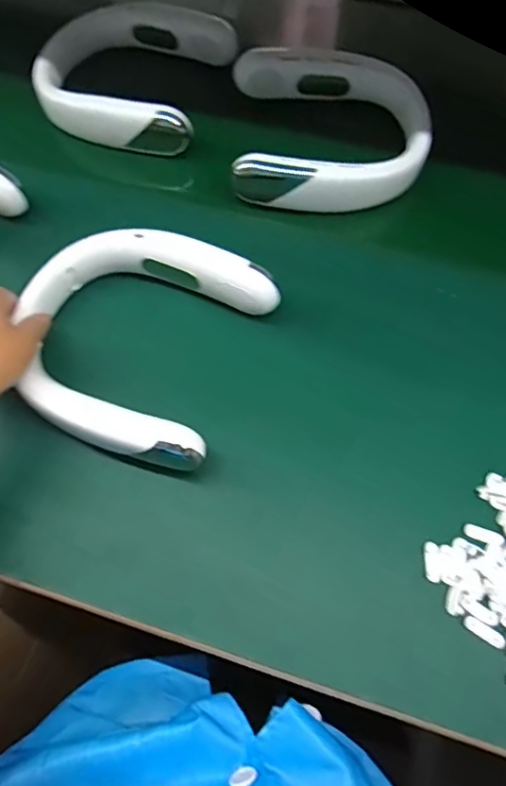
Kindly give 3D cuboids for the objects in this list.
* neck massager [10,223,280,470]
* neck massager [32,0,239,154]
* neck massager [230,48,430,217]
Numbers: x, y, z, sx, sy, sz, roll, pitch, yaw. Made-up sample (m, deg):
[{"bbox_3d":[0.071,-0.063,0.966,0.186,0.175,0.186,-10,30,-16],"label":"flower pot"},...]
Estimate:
[{"bbox_3d":[-0.103,-0.051,0.478,0.196,0.043,0.199,20,68,11],"label":"neck massager"},{"bbox_3d":[-0.139,-0.363,0.645,0.201,0.054,0.200,13,66,8],"label":"neck massager"},{"bbox_3d":[0.082,-0.276,0.599,0.198,0.054,0.178,2,65,3],"label":"neck massager"}]

